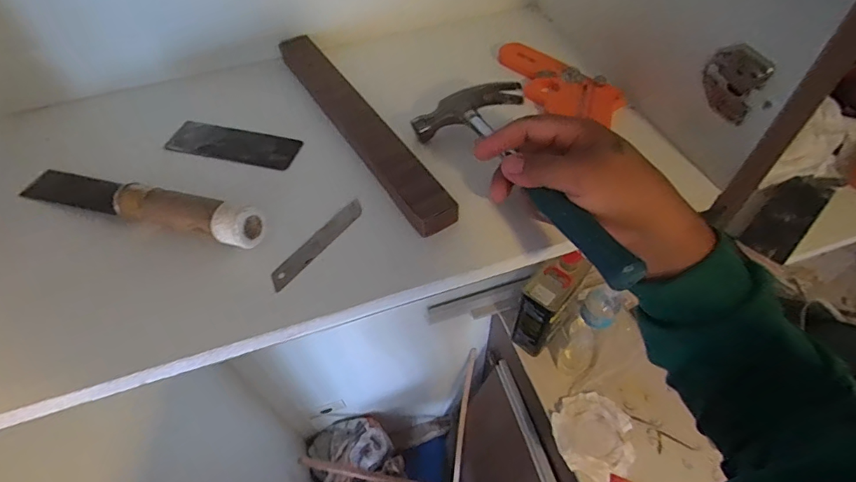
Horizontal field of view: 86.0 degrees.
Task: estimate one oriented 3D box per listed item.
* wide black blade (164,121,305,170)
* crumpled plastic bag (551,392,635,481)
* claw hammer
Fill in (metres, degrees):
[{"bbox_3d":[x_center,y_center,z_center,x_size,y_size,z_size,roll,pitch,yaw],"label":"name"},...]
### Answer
[{"bbox_3d":[-0.188,-0.092,0.447,0.128,0.009,0.043,11,54,12],"label":"wide black blade"},{"bbox_3d":[0.359,0.417,0.994,0.166,0.045,0.161,17,57,15],"label":"crumpled plastic bag"},{"bbox_3d":[0.073,-0.055,0.355,0.090,0.031,0.240,-20,48,-11],"label":"claw hammer"}]

